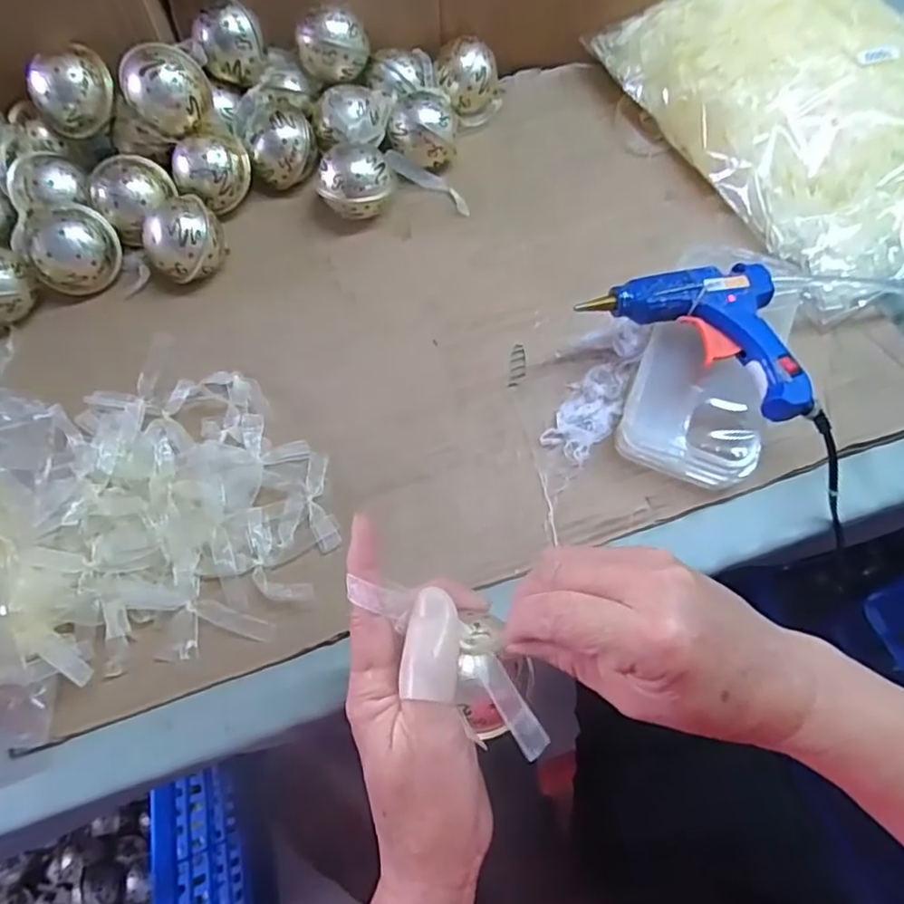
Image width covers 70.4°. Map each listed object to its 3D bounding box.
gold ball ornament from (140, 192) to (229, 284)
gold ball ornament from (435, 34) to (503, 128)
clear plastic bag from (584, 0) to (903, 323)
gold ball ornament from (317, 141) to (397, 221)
[{"bbox_3d":[-0.194,-0.155,0.461,0.051,0.049,0.057,-33,70,-13],"label":"gold ball ornament"},{"bbox_3d":[0.014,-0.297,0.517,0.051,0.048,0.044,-5,67,-2],"label":"gold ball ornament"},{"bbox_3d":[0.283,-0.268,0.486,0.213,0.075,0.290,-29,70,-11],"label":"clear plastic bag"},{"bbox_3d":[-0.071,-0.200,0.480,0.058,0.047,0.048,-1,67,0],"label":"gold ball ornament"}]

